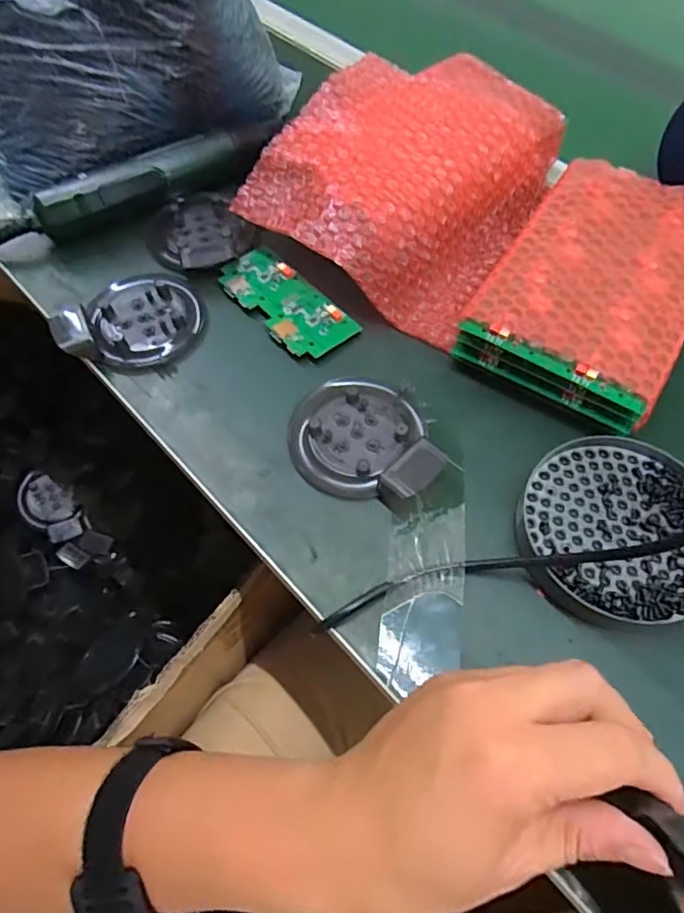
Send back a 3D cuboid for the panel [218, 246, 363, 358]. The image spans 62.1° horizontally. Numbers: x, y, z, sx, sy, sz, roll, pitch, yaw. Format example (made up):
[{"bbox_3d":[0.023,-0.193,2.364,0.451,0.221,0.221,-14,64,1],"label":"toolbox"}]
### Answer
[{"bbox_3d":[-0.044,-0.117,0.428,0.051,0.004,0.114,-39,68,-19],"label":"panel"}]

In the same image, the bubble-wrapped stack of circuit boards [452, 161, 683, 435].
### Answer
[{"bbox_3d":[0.185,-0.123,0.407,0.130,0.045,0.203,29,65,15],"label":"bubble-wrapped stack of circuit boards"}]

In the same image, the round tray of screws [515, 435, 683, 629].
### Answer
[{"bbox_3d":[0.162,0.041,0.338,0.113,0.020,0.115,0,61,0],"label":"round tray of screws"}]

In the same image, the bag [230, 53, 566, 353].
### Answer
[{"bbox_3d":[0.063,-0.228,0.457,0.195,0.069,0.250,32,66,17],"label":"bag"}]

